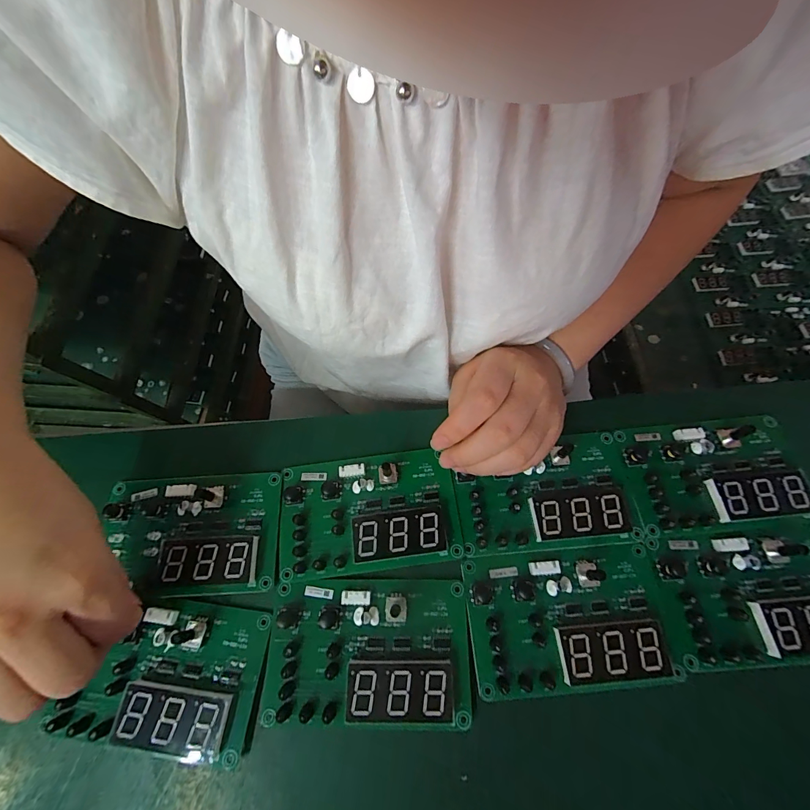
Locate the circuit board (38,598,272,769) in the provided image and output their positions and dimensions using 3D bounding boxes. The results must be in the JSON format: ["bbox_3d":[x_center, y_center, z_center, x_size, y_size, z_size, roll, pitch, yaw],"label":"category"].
[{"bbox_3d":[-0.145,0.158,0.219,0.113,0.015,0.073,5,69,4],"label":"circuit board"}]

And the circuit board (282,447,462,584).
[{"bbox_3d":[-0.025,0.072,0.252,0.118,0.012,0.074,-7,69,0],"label":"circuit board"}]

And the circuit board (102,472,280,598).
[{"bbox_3d":[-0.146,0.085,0.248,0.116,0.012,0.074,-3,69,1],"label":"circuit board"}]

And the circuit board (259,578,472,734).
[{"bbox_3d":[-0.022,0.147,0.222,0.117,0.014,0.075,0,69,2],"label":"circuit board"}]

